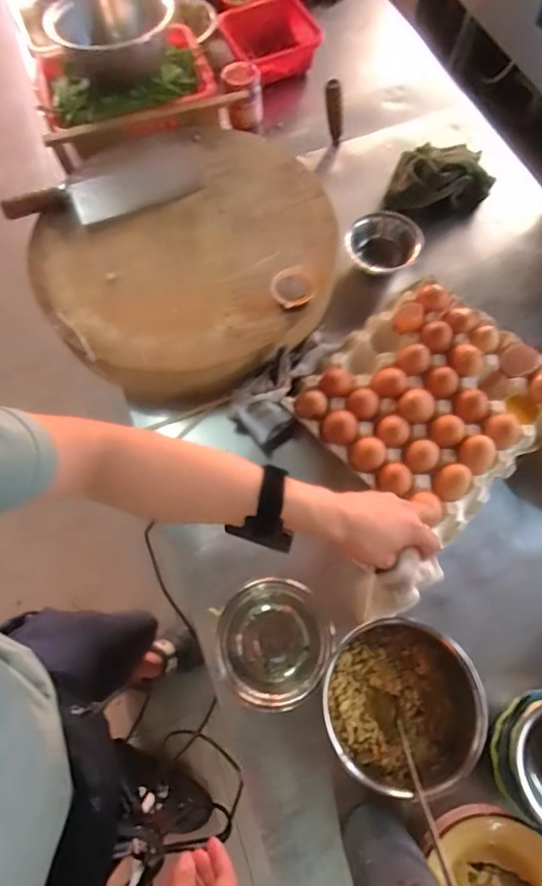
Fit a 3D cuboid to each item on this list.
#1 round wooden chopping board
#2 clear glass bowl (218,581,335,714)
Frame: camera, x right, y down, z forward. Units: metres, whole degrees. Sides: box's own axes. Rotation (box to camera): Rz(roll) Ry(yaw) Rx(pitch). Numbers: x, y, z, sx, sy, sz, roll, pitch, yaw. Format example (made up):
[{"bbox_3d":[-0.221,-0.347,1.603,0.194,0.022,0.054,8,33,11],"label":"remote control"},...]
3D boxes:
[{"bbox_3d":[-0.131,-0.293,0.731,0.453,0.075,0.481,0,67,1],"label":"round wooden chopping board"},{"bbox_3d":[0.005,0.230,0.562,0.124,0.069,0.134,0,67,1],"label":"clear glass bowl"}]

